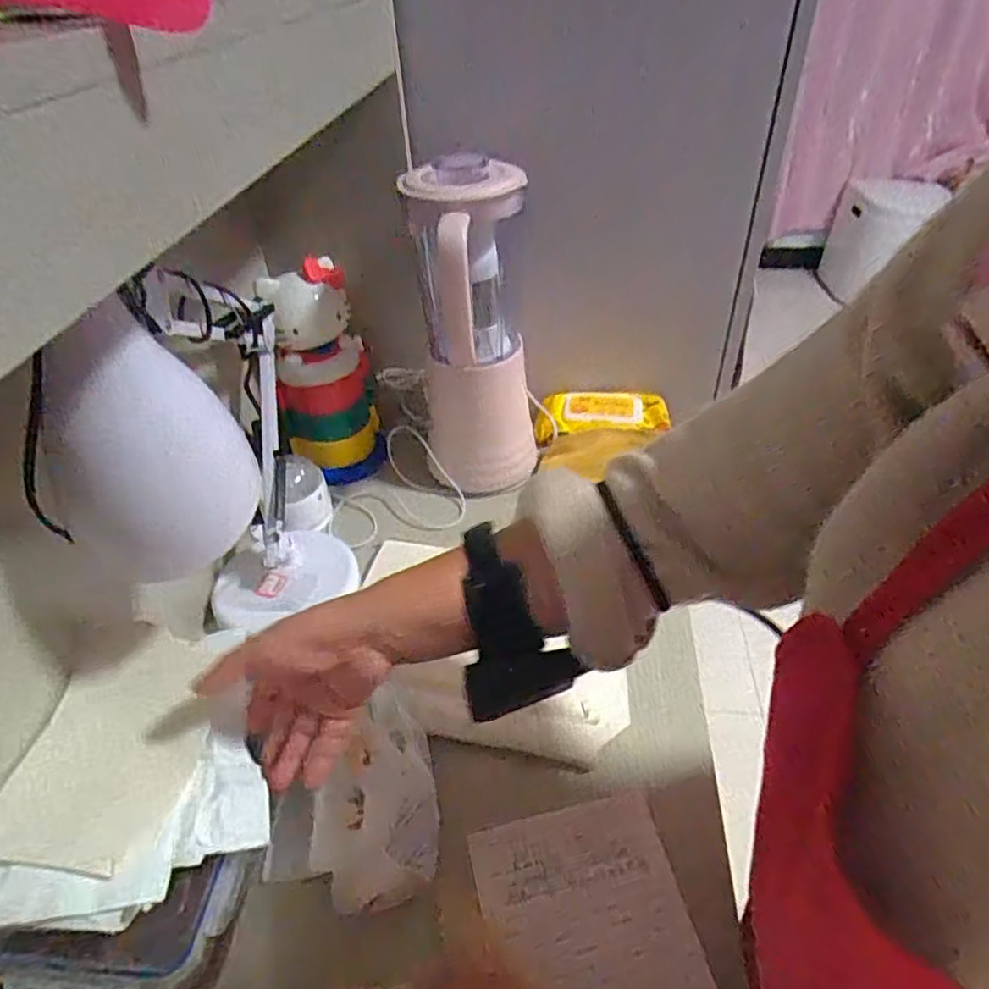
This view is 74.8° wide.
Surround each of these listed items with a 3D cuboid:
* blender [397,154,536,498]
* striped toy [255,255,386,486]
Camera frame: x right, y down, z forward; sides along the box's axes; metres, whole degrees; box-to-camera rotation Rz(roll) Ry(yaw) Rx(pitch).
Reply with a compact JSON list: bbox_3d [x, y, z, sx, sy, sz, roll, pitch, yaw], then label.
[{"bbox_3d":[-0.019,-0.164,0.698,0.122,0.341,0.111,-1,42,2],"label":"blender"},{"bbox_3d":[-0.199,-0.136,0.759,0.107,0.242,0.085,-5,42,-2],"label":"striped toy"}]

